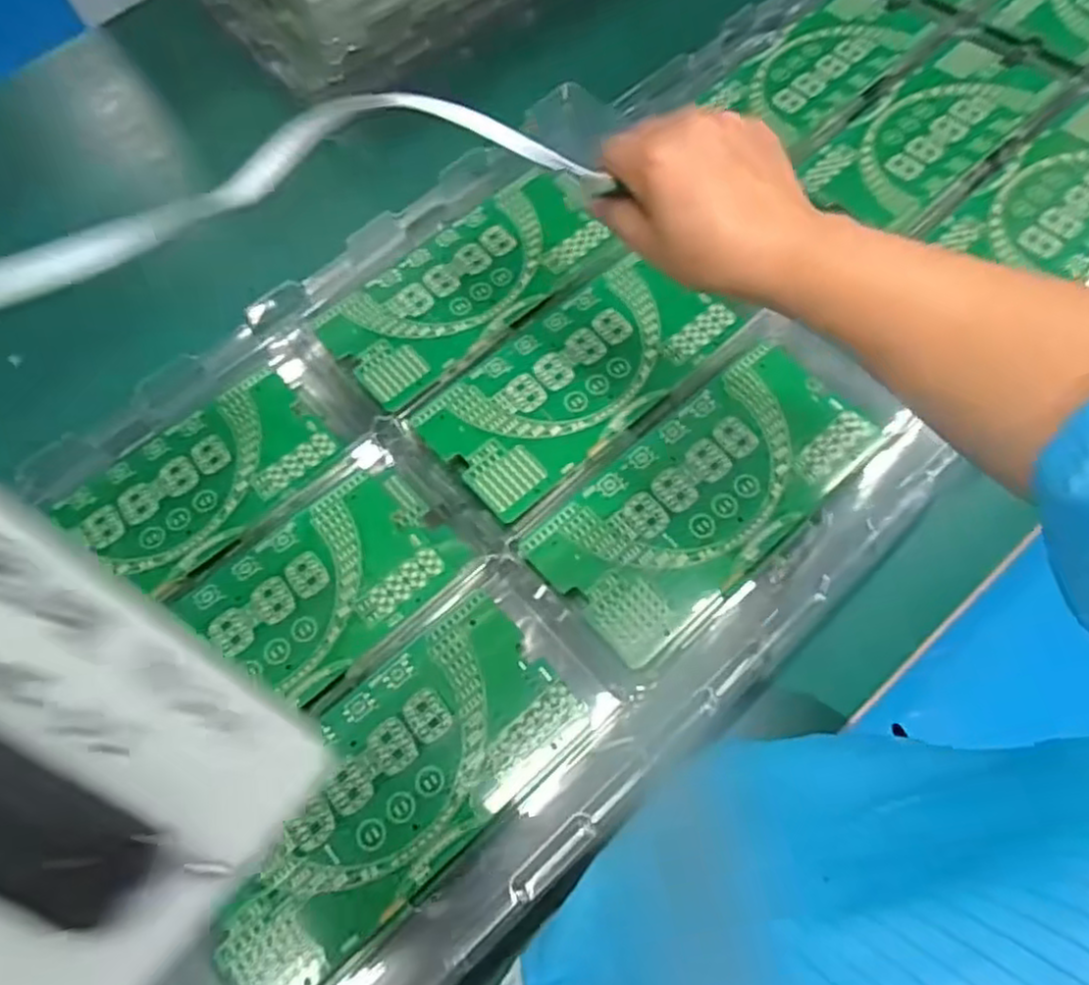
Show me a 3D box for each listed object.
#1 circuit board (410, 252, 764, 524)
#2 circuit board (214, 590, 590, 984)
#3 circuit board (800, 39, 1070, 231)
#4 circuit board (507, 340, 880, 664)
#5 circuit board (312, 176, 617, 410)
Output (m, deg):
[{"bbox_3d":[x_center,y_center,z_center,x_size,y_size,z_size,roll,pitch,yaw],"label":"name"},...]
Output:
[{"bbox_3d":[0.028,-0.092,0.546,0.239,0.005,0.113,-40,71,-13],"label":"circuit board"},{"bbox_3d":[-0.097,0.175,0.438,0.240,0.009,0.114,-40,70,-16],"label":"circuit board"},{"bbox_3d":[0.349,-0.326,0.653,0.228,0.009,0.107,-41,66,-7],"label":"circuit board"},{"bbox_3d":[0.110,-0.002,0.498,0.237,0.004,0.113,-40,70,-13],"label":"circuit board"},{"bbox_3d":[-0.062,-0.172,0.591,0.238,0.005,0.106,-41,70,-13],"label":"circuit board"}]

